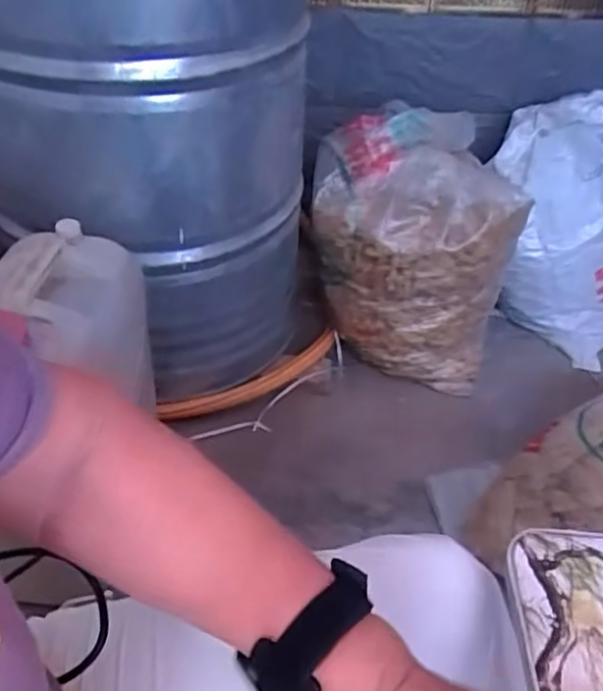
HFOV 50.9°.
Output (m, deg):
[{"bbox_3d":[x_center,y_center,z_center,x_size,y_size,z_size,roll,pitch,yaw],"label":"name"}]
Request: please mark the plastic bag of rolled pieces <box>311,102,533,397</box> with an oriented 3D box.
[{"bbox_3d":[0.221,-0.203,1.332,0.402,0.487,0.300,11,39,11],"label":"plastic bag of rolled pieces"}]

